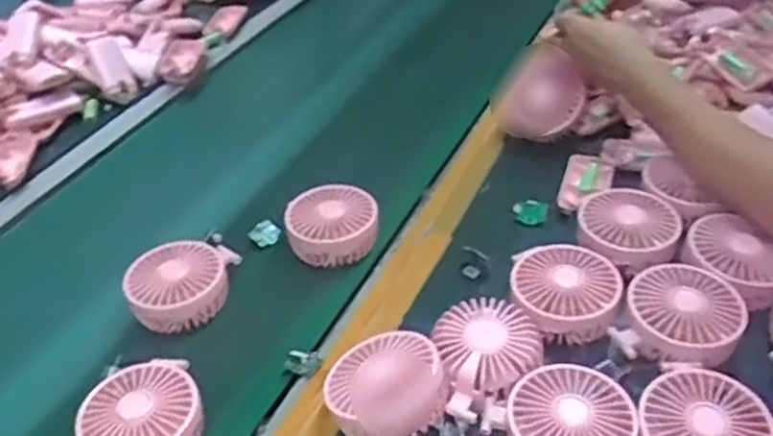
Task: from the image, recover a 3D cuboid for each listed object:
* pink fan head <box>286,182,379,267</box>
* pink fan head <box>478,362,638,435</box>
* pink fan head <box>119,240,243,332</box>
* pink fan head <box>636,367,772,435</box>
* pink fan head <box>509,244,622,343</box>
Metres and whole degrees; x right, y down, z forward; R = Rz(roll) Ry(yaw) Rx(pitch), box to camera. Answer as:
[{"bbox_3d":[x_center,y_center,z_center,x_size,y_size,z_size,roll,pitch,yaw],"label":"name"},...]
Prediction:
[{"bbox_3d":[-0.053,0.004,0.741,0.087,0.043,0.085,-3,38,3],"label":"pink fan head"},{"bbox_3d":[0.127,0.145,0.536,0.090,0.036,0.088,-21,40,-19],"label":"pink fan head"},{"bbox_3d":[-0.189,0.057,0.693,0.095,0.039,0.081,-6,38,-1],"label":"pink fan head"},{"bbox_3d":[0.219,0.148,0.527,0.084,0.034,0.086,20,44,29],"label":"pink fan head"},{"bbox_3d":[0.148,0.058,0.632,0.088,0.051,0.088,-1,38,6],"label":"pink fan head"}]

